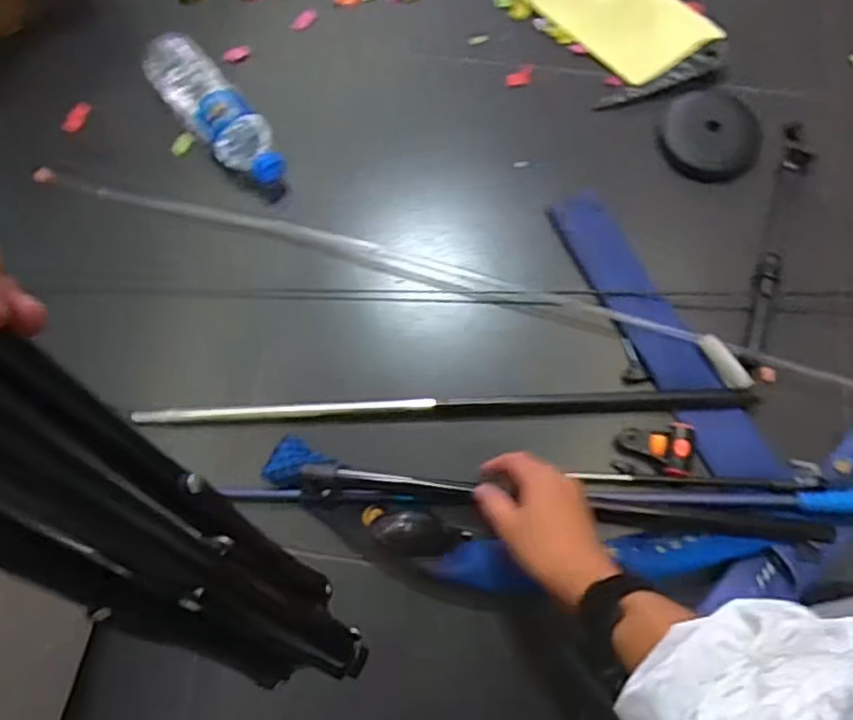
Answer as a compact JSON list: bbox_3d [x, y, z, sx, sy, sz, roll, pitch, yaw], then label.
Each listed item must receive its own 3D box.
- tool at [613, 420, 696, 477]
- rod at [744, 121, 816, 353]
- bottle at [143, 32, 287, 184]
[{"bbox_3d":[0.223,0.085,0.641,0.076,0.019,0.054,3,73,2],"label":"tool"},{"bbox_3d":[0.377,-0.133,0.714,0.030,0.031,0.277,17,74,6],"label":"rod"},{"bbox_3d":[-0.242,-0.285,0.758,0.067,0.057,0.210,-40,76,-11],"label":"bottle"}]

